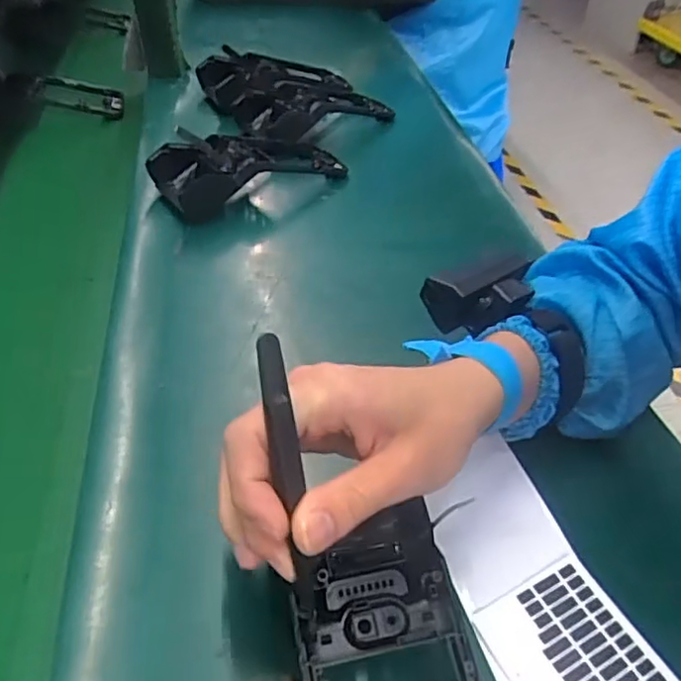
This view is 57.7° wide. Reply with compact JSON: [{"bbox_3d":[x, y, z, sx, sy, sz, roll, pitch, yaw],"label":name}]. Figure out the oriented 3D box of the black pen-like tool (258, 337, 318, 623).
[{"bbox_3d":[-0.020,0.050,0.243,0.011,0.004,0.105,-9,86,-7],"label":"black pen-like tool"}]

